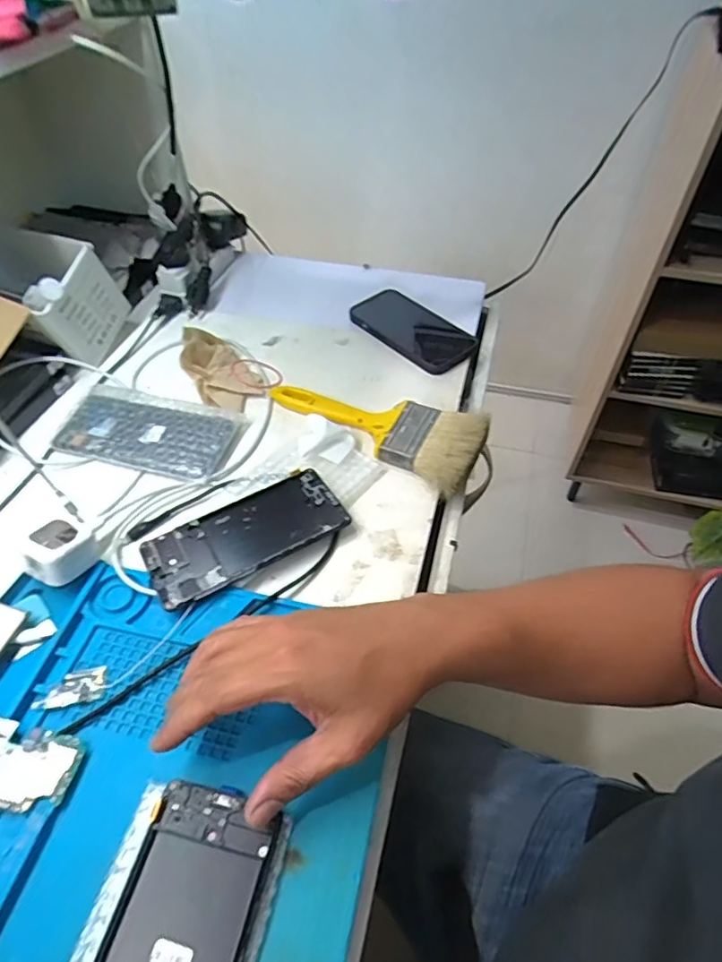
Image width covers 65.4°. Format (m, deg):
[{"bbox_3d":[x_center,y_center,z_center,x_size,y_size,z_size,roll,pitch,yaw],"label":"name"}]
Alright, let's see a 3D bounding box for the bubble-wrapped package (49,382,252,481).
[{"bbox_3d":[-0.208,-0.052,0.549,0.172,0.010,0.092,13,50,12],"label":"bubble-wrapped package"}]

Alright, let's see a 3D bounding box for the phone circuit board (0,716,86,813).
[{"bbox_3d":[-0.211,0.176,0.347,0.067,0.004,0.046,15,46,1],"label":"phone circuit board"}]

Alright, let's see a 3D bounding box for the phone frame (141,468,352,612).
[{"bbox_3d":[-0.093,0.045,0.464,0.158,0.011,0.073,-25,53,-20],"label":"phone frame"}]

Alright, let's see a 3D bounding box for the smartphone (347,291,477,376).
[{"bbox_3d":[0.063,-0.178,0.652,0.082,0.012,0.150,-35,57,-26],"label":"smartphone"}]

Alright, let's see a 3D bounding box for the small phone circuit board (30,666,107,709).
[{"bbox_3d":[-0.199,0.142,0.387,0.044,0.004,0.024,-11,49,-9],"label":"small phone circuit board"}]

